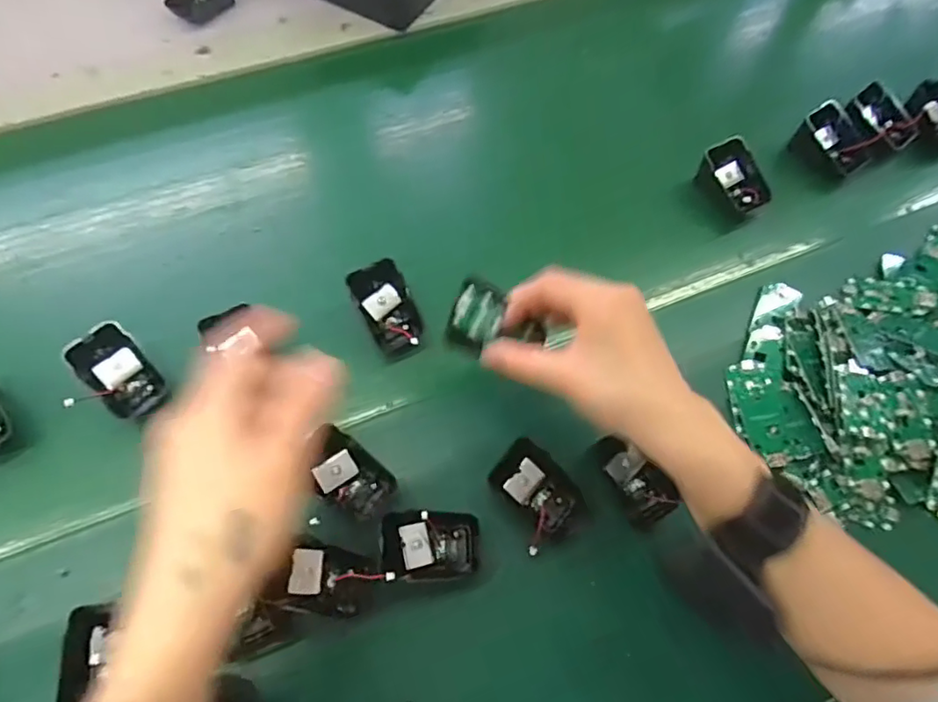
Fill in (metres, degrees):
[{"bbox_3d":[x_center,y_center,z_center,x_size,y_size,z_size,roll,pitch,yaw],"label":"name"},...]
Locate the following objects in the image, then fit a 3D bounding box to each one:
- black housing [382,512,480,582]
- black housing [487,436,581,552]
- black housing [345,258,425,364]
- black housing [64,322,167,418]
[{"bbox_3d":[-0.026,0.132,0.394,0.064,0.023,0.045,-2,69,-3],"label":"black housing"},{"bbox_3d":[0.045,0.095,0.398,0.047,0.023,0.060,-37,74,-15],"label":"black housing"},{"bbox_3d":[-0.062,-0.032,0.458,0.042,0.033,0.069,-27,72,-12],"label":"black housing"},{"bbox_3d":[-0.262,0.016,0.434,0.041,0.012,0.069,-37,105,-15],"label":"black housing"}]

